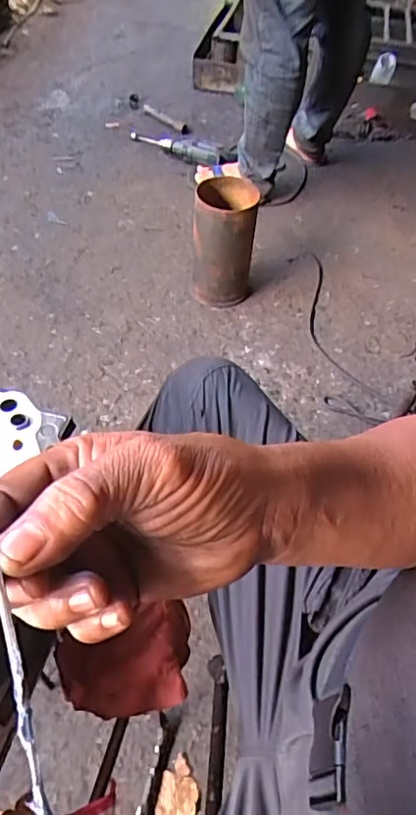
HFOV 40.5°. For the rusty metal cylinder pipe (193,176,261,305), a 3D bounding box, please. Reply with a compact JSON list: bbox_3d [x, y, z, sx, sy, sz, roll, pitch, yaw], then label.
[{"bbox_3d":[0.036,-0.384,1.315,0.138,0.282,0.160,1,52,-3],"label":"rusty metal cylinder pipe"}]

